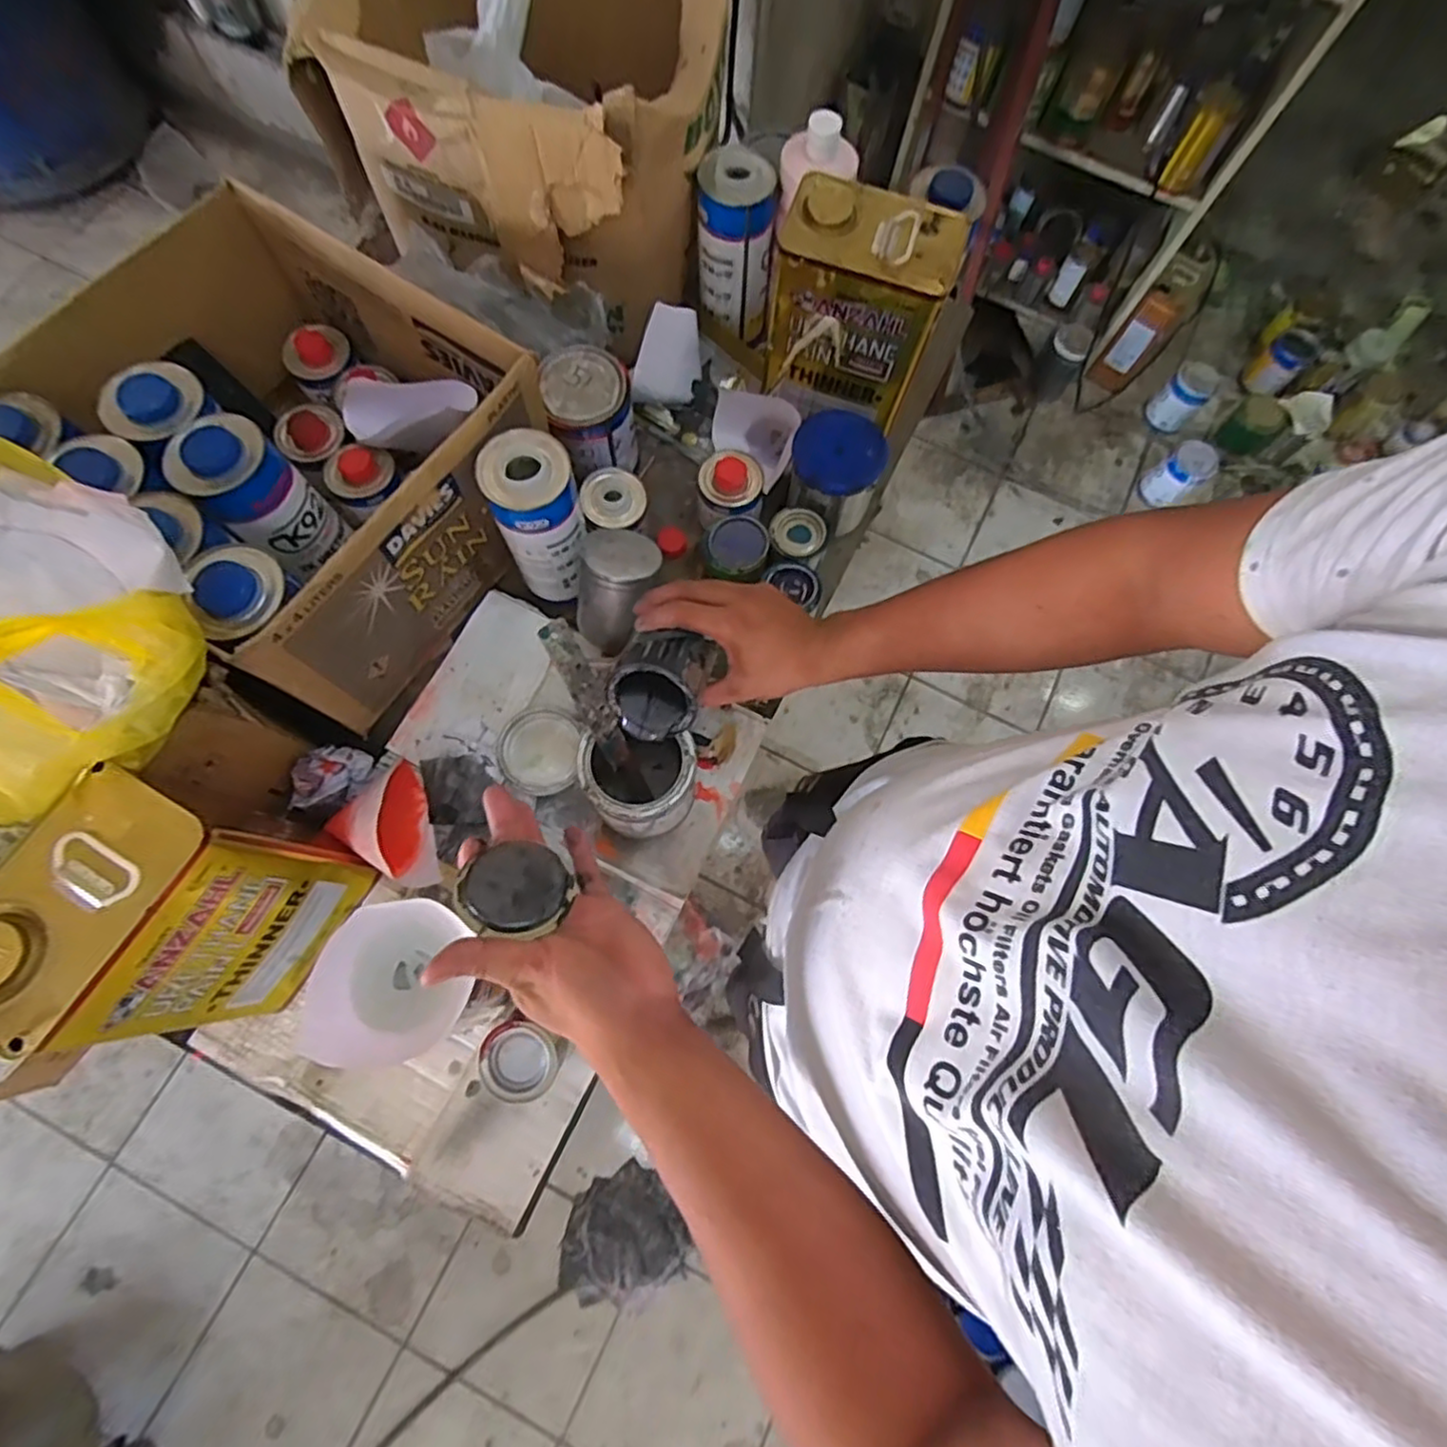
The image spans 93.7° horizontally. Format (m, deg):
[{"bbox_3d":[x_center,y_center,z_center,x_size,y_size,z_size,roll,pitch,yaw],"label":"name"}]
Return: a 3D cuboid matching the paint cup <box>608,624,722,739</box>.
[{"bbox_3d":[-0.053,-0.037,0.542,0.076,0.076,0.071,35,51,-23],"label":"paint cup"}]

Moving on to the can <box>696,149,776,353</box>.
[{"bbox_3d":[0.014,-0.545,0.787,0.085,0.182,0.087,5,73,-1],"label":"can"}]

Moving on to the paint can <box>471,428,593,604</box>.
[{"bbox_3d":[-0.181,-0.201,0.687,0.080,0.176,0.081,1,74,-3],"label":"paint can"}]

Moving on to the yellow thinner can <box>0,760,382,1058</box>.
[{"bbox_3d":[-0.420,0.148,0.547,0.120,0.242,0.165,31,75,6],"label":"yellow thinner can"}]

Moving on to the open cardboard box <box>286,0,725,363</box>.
[{"bbox_3d":[-0.203,-0.687,0.739,0.407,0.225,0.381,20,74,3],"label":"open cardboard box"}]

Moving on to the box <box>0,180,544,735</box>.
[{"bbox_3d":[-0.426,-0.268,0.687,0.382,0.209,0.355,34,75,7],"label":"box"}]

